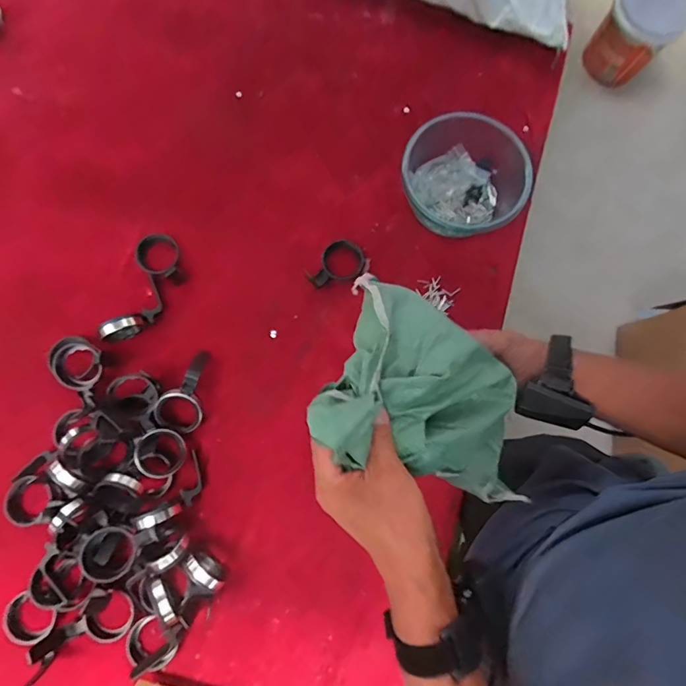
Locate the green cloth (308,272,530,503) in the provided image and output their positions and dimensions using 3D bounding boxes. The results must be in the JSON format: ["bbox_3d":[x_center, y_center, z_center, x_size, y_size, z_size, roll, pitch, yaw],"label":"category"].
[{"bbox_3d":[0.094,0.033,0.400,0.203,0.151,0.182,17,80,3],"label":"green cloth"}]

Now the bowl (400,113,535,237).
[{"bbox_3d":[0.198,-0.270,0.737,0.211,0.108,0.170,39,79,4],"label":"bowl"}]

